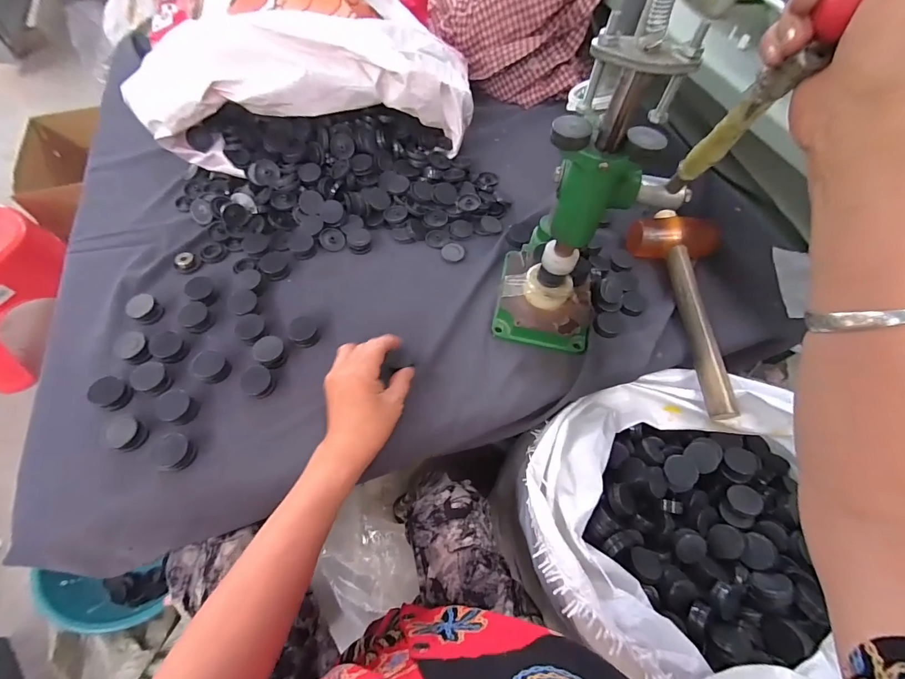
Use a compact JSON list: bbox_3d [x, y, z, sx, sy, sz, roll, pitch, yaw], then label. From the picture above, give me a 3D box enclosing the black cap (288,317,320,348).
[{"bbox_3d":[-0.177,-0.008,0.470,0.031,0.020,0.031,2,59,-3],"label":"black cap"}]

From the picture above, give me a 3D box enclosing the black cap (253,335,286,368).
[{"bbox_3d":[-0.210,0.014,0.453,0.033,0.016,0.035,2,59,-3],"label":"black cap"}]

